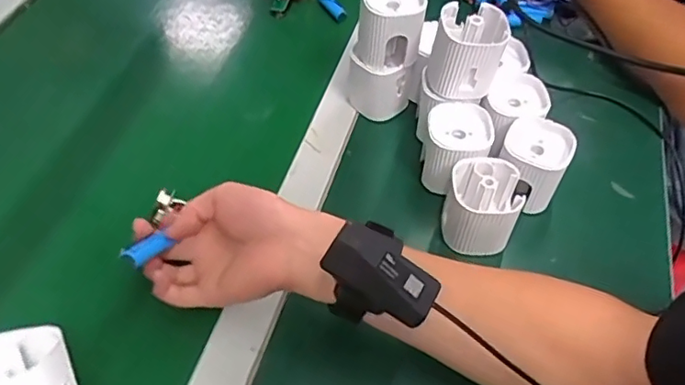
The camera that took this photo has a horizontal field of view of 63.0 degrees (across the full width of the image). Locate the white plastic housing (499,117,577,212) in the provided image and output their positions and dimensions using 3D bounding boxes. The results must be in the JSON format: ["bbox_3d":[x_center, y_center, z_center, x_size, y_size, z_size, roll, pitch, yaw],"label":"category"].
[{"bbox_3d":[0.164,-0.023,0.486,0.054,0.061,0.056,24,56,18],"label":"white plastic housing"}]

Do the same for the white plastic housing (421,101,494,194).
[{"bbox_3d":[0.100,-0.037,0.495,0.054,0.065,0.056,3,52,2],"label":"white plastic housing"}]

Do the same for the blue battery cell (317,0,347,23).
[{"bbox_3d":[-0.014,-0.229,0.682,0.015,0.019,0.053,-23,56,-17],"label":"blue battery cell"}]

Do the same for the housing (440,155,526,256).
[{"bbox_3d":[0.115,0.010,0.461,0.058,0.061,0.054,14,54,11],"label":"housing"}]

